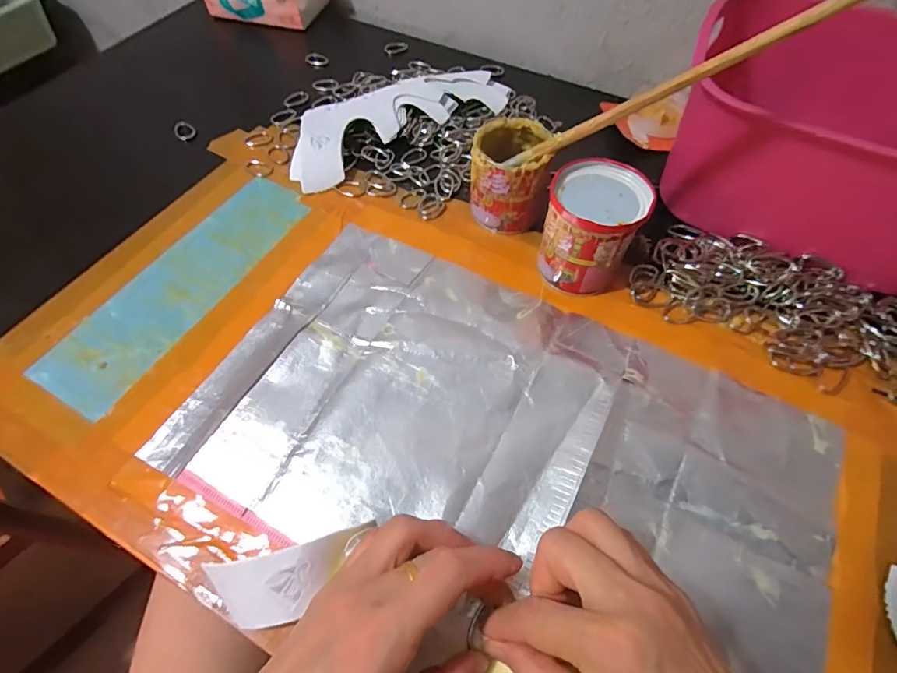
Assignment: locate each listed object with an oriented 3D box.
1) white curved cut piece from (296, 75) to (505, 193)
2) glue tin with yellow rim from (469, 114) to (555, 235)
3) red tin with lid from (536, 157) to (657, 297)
[{"bbox_3d":[-0.048,-0.215,0.447,0.231,0.016,0.077,-29,79,-16],"label":"white curved cut piece"},{"bbox_3d":[0.050,-0.136,0.384,0.058,0.067,0.068,9,60,5],"label":"glue tin with yellow rim"},{"bbox_3d":[0.106,-0.079,0.346,0.065,0.075,0.068,0,60,0],"label":"red tin with lid"}]

